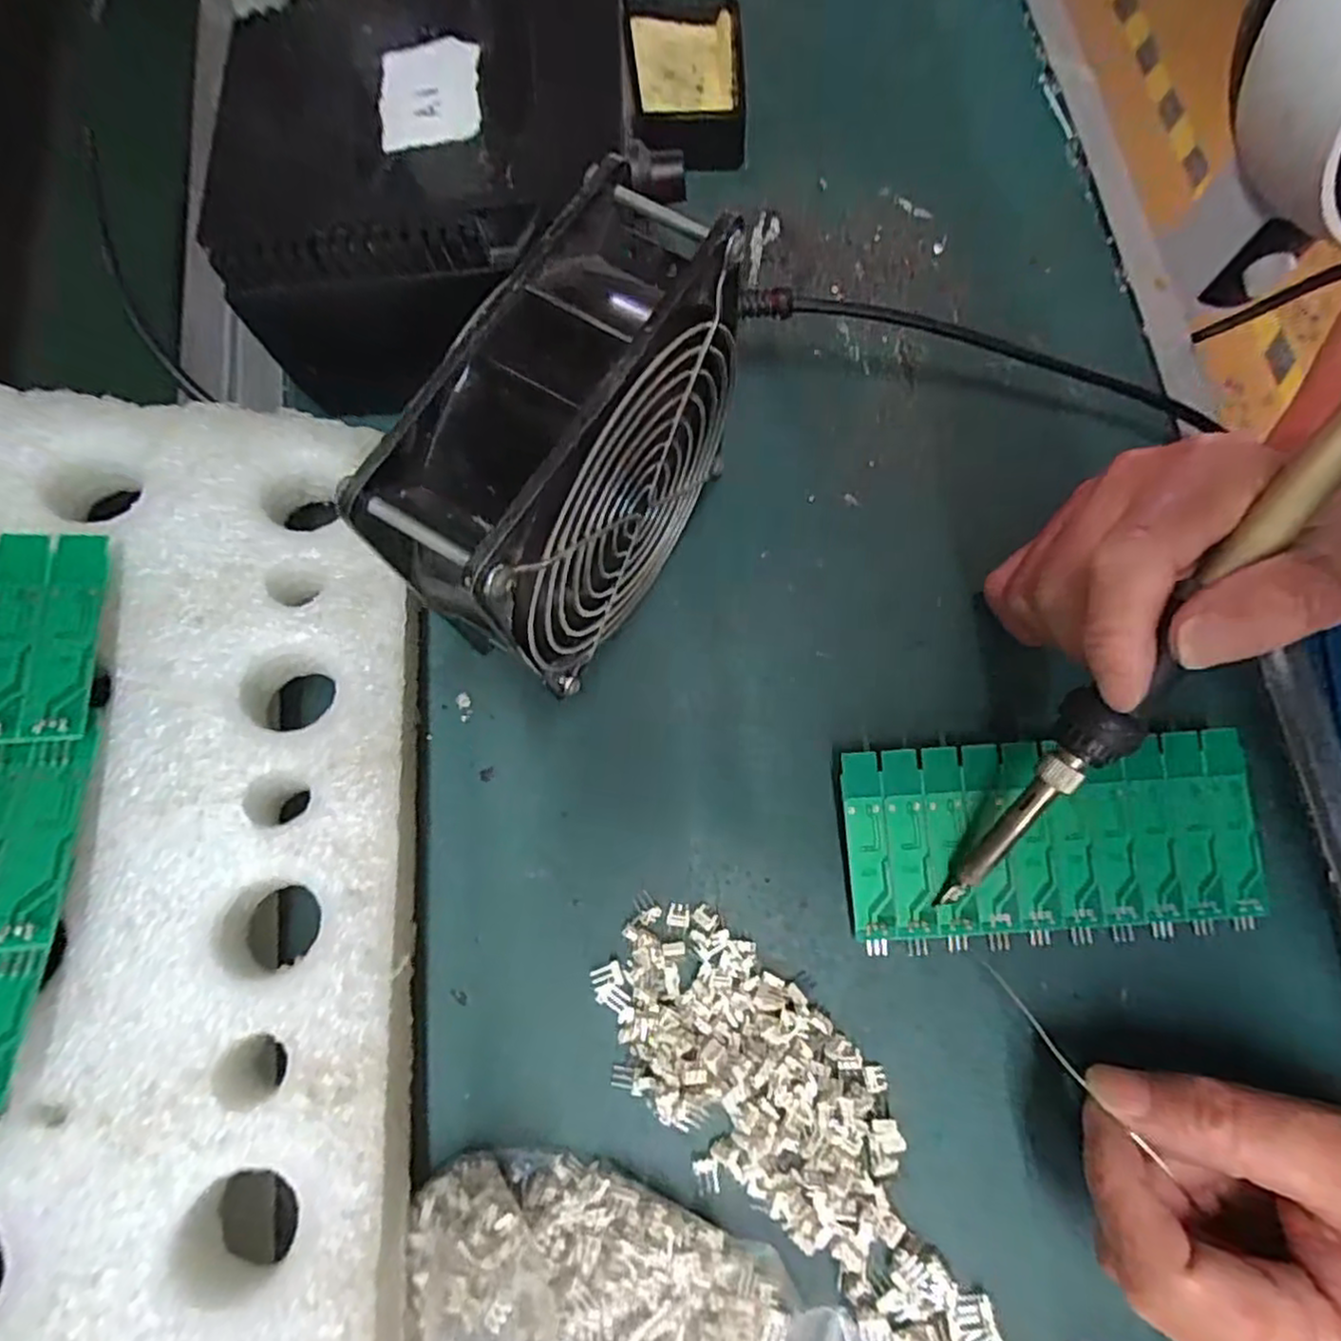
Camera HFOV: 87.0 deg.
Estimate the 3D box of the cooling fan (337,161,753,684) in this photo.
[{"bbox_3d":[-0.024,-0.057,0.222,0.046,0.122,0.121,30,77,10],"label":"cooling fan"}]

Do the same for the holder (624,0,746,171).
[{"bbox_3d":[0.008,-0.266,0.323,0.051,0.032,0.073,-5,74,0],"label":"holder"}]

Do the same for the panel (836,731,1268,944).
[{"bbox_3d":[0.130,0.057,0.244,0.136,0.014,0.062,-4,74,1],"label":"panel"}]

